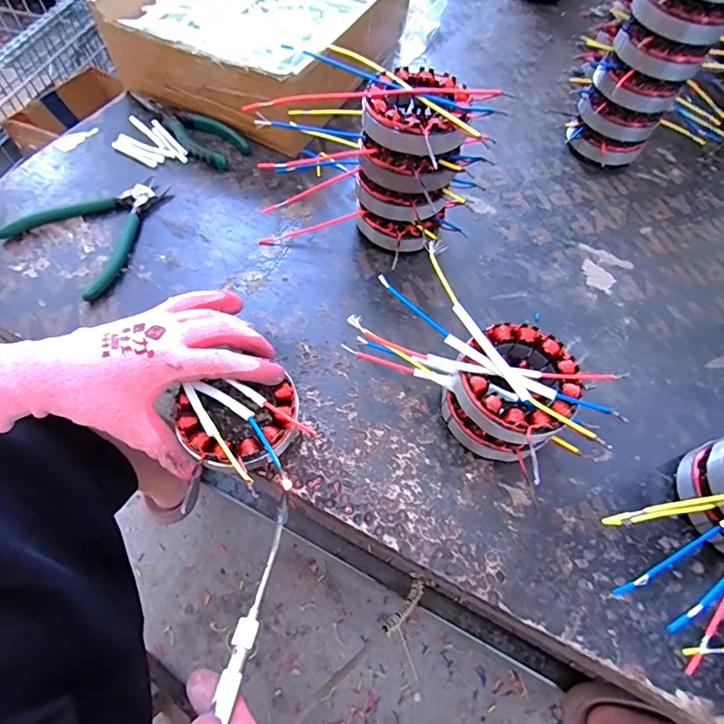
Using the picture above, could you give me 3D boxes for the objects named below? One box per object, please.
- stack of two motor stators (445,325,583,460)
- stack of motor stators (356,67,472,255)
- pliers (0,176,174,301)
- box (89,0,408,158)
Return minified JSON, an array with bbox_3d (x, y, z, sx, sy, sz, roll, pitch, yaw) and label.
[{"bbox_3d":[0.110,0.024,0.345,0.088,0.070,0.085,-40,71,-22],"label":"stack of two motor stators"},{"bbox_3d":[0.041,-0.172,0.412,0.089,0.136,0.092,9,61,1],"label":"stack of motor stators"},{"bbox_3d":[-0.246,-0.134,0.431,0.115,0.012,0.136,31,64,13],"label":"pliers"},{"bbox_3d":[-0.096,-0.432,0.557,0.253,0.092,0.373,23,62,9],"label":"box"}]

